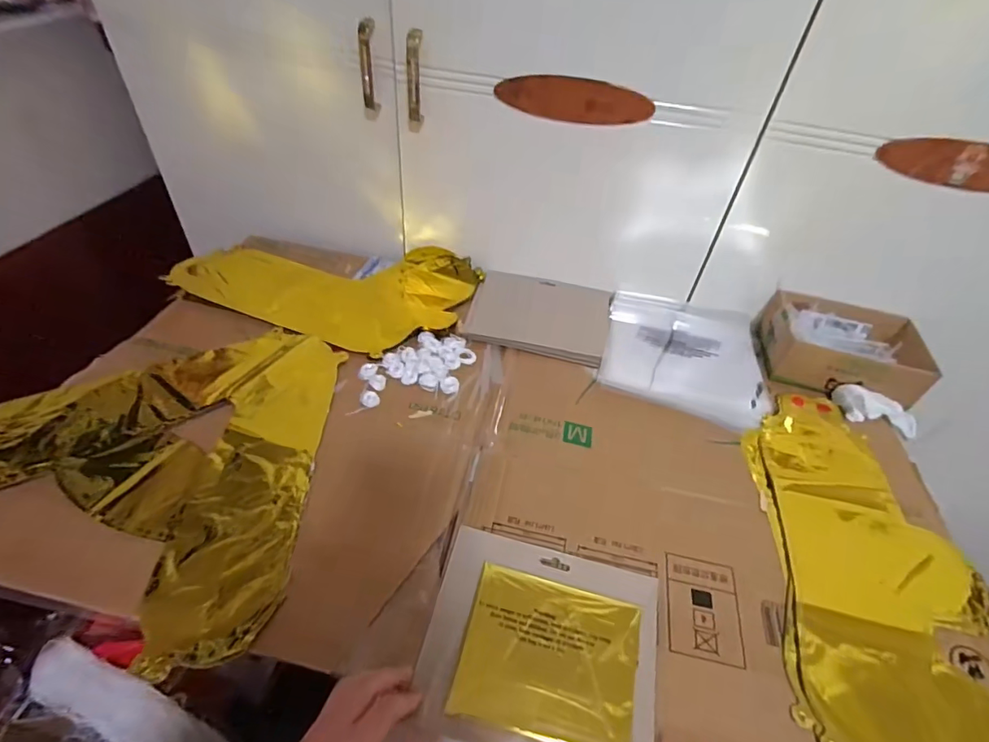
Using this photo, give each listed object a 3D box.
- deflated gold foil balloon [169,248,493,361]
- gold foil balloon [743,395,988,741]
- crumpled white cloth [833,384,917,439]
[{"bbox_3d":[-0.243,-0.138,0.733,0.399,0.028,0.251,16,45,9],"label":"deflated gold foil balloon"},{"bbox_3d":[0.373,0.189,0.482,0.205,0.026,0.423,10,44,3],"label":"gold foil balloon"},{"bbox_3d":[0.492,0.051,0.635,0.107,0.039,0.028,23,44,-2],"label":"crumpled white cloth"}]

